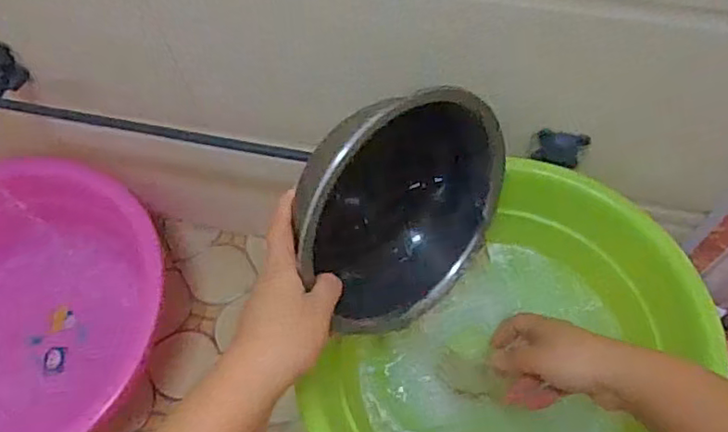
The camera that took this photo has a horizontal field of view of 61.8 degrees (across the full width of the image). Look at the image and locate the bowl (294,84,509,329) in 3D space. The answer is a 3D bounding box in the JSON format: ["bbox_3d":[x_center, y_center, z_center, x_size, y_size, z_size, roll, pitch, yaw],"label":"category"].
[{"bbox_3d":[0.023,-0.010,0.508,0.085,0.222,0.202,31,90,41],"label":"bowl"}]

